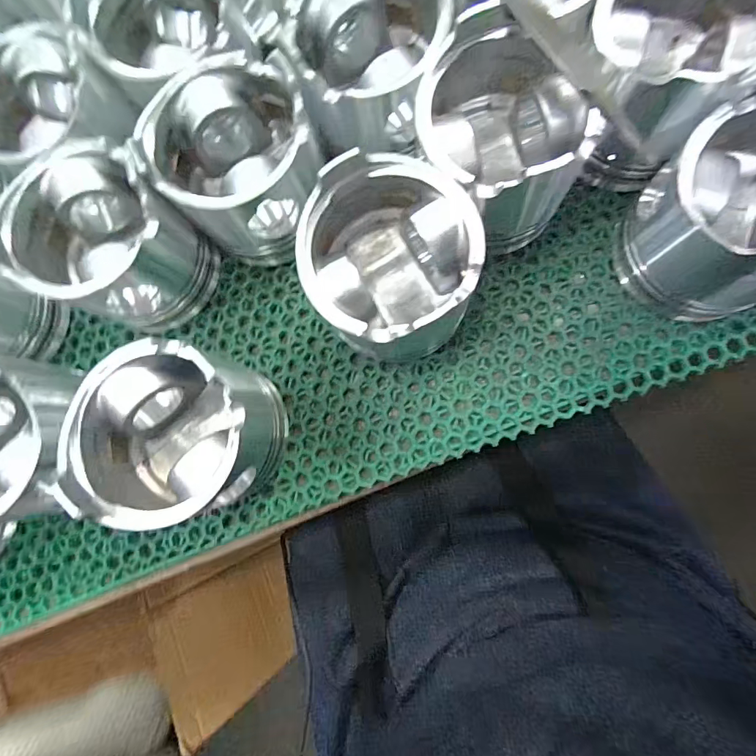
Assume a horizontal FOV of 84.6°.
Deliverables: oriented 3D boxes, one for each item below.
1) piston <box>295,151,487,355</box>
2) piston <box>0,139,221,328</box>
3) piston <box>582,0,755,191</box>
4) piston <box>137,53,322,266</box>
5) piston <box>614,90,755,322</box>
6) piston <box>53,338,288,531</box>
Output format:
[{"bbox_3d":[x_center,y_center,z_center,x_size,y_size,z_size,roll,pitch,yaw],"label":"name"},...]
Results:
[{"bbox_3d":[0.008,-0.061,0.239,0.090,0.083,0.090,-1,81,6],"label":"piston"},{"bbox_3d":[-0.163,-0.084,0.261,0.091,0.085,0.091,22,85,9],"label":"piston"},{"bbox_3d":[0.159,-0.172,0.238,0.090,0.082,0.088,38,88,10],"label":"piston"},{"bbox_3d":[-0.081,-0.128,0.254,0.090,0.082,0.093,-1,81,6],"label":"piston"},{"bbox_3d":[0.188,-0.082,0.223,0.095,0.083,0.090,-24,80,3],"label":"piston"},{"bbox_3d":[-0.108,0.029,0.239,0.092,0.085,0.089,-1,84,5],"label":"piston"}]

